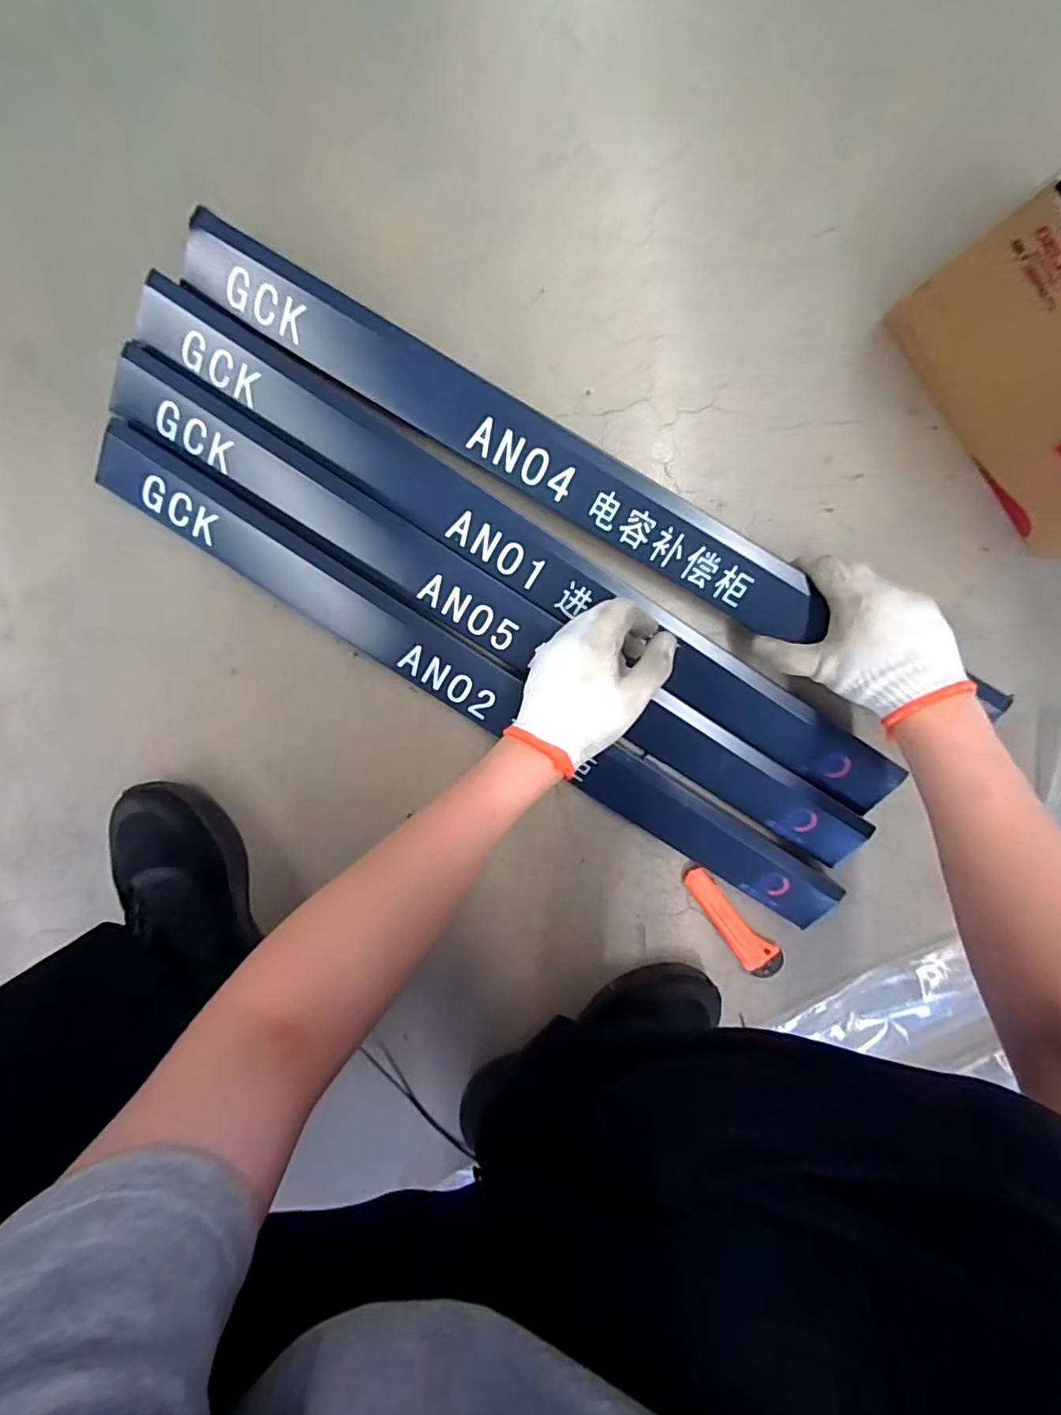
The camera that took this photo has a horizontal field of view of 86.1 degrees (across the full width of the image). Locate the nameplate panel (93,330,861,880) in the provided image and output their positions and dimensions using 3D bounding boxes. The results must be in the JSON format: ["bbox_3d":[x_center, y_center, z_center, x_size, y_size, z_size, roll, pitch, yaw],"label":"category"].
[{"bbox_3d":[-0.009,-0.071,0.530,0.782,0.028,0.066,32,98,-7],"label":"nameplate panel"}]

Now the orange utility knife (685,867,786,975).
[{"bbox_3d":[0.209,0.221,0.590,0.037,0.013,0.142,-38,97,6],"label":"orange utility knife"}]

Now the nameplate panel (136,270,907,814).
[{"bbox_3d":[0.012,-0.132,0.518,0.765,0.033,0.067,32,98,-6],"label":"nameplate panel"}]

